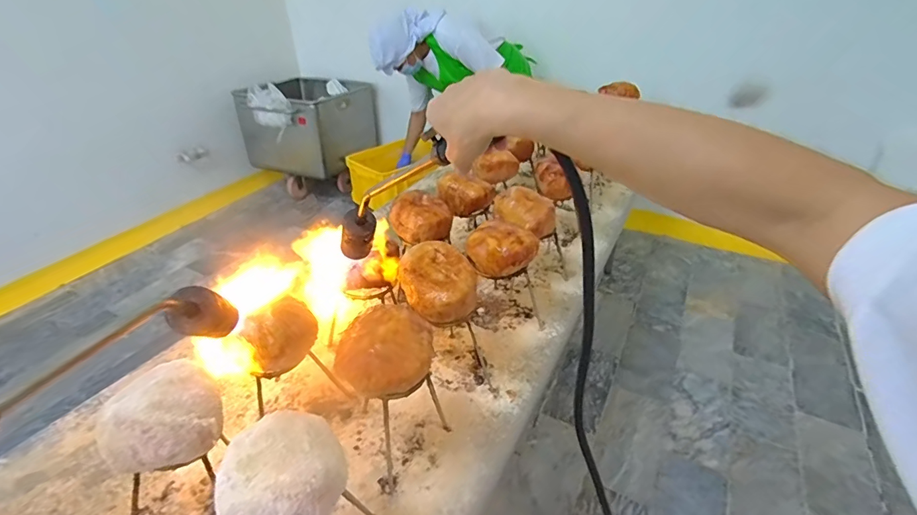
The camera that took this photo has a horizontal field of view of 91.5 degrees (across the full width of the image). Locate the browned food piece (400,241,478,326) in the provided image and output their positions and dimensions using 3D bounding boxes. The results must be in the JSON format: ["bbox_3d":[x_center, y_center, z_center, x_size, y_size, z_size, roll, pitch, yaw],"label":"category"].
[{"bbox_3d":[-0.037,0.041,0.742,0.109,0.080,0.132,-22,39,-28],"label":"browned food piece"}]

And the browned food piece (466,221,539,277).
[{"bbox_3d":[0.081,-0.019,0.858,0.122,0.078,0.094,26,43,35],"label":"browned food piece"}]

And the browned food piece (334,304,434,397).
[{"bbox_3d":[-0.097,0.124,0.585,0.125,0.080,0.100,7,35,12],"label":"browned food piece"}]

